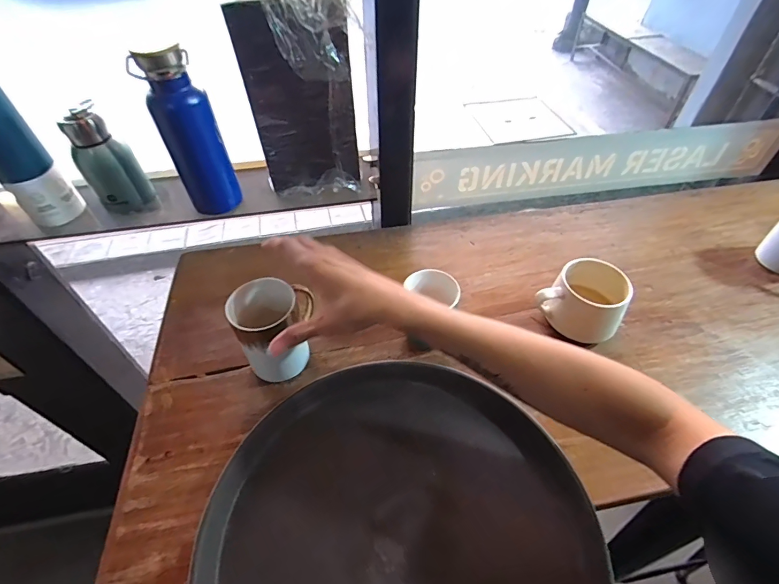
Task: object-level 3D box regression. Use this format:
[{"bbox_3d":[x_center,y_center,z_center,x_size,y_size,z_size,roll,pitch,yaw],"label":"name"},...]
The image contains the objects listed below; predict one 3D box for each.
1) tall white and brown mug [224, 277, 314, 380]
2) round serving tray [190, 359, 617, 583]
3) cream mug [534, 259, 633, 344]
[{"bbox_3d":[-0.129,0.040,0.450,0.069,0.095,0.078,28,55,23],"label":"tall white and brown mug"},{"bbox_3d":[0.006,0.207,0.348,0.315,0.028,0.323,0,49,1],"label":"round serving tray"},{"bbox_3d":[0.237,0.012,0.496,0.095,0.077,0.078,29,55,24],"label":"cream mug"}]

